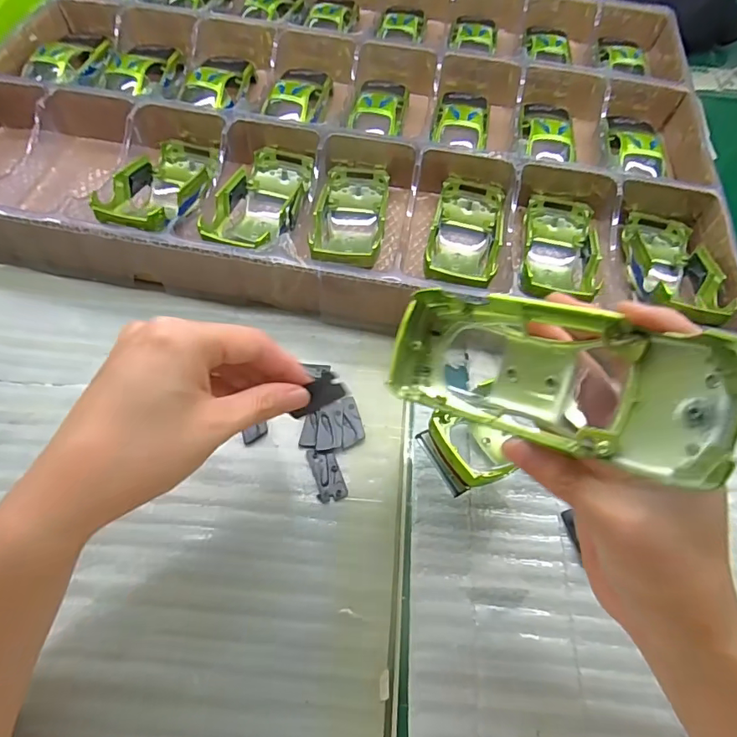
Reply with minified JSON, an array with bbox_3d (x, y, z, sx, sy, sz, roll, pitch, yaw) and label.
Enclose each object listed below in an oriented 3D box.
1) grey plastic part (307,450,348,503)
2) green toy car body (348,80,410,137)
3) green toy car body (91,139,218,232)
[{"bbox_3d":[-0.025,0.065,0.301,0.019,0.004,0.034,-13,63,-10],"label":"grey plastic part"},{"bbox_3d":[0.013,-0.255,0.456,0.047,0.023,0.087,11,61,3],"label":"green toy car body"},{"bbox_3d":[-0.165,-0.145,0.392,0.058,0.035,0.130,5,43,-1],"label":"green toy car body"}]

